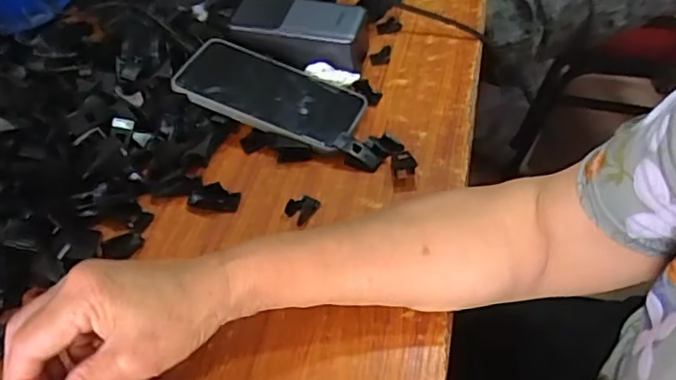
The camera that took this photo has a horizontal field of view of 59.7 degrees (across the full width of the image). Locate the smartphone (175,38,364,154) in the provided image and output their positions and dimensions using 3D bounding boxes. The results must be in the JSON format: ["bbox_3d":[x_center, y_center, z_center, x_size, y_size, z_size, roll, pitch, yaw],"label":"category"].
[{"bbox_3d":[-0.059,-0.088,0.529,0.160,0.010,0.082,23,51,6],"label":"smartphone"}]

